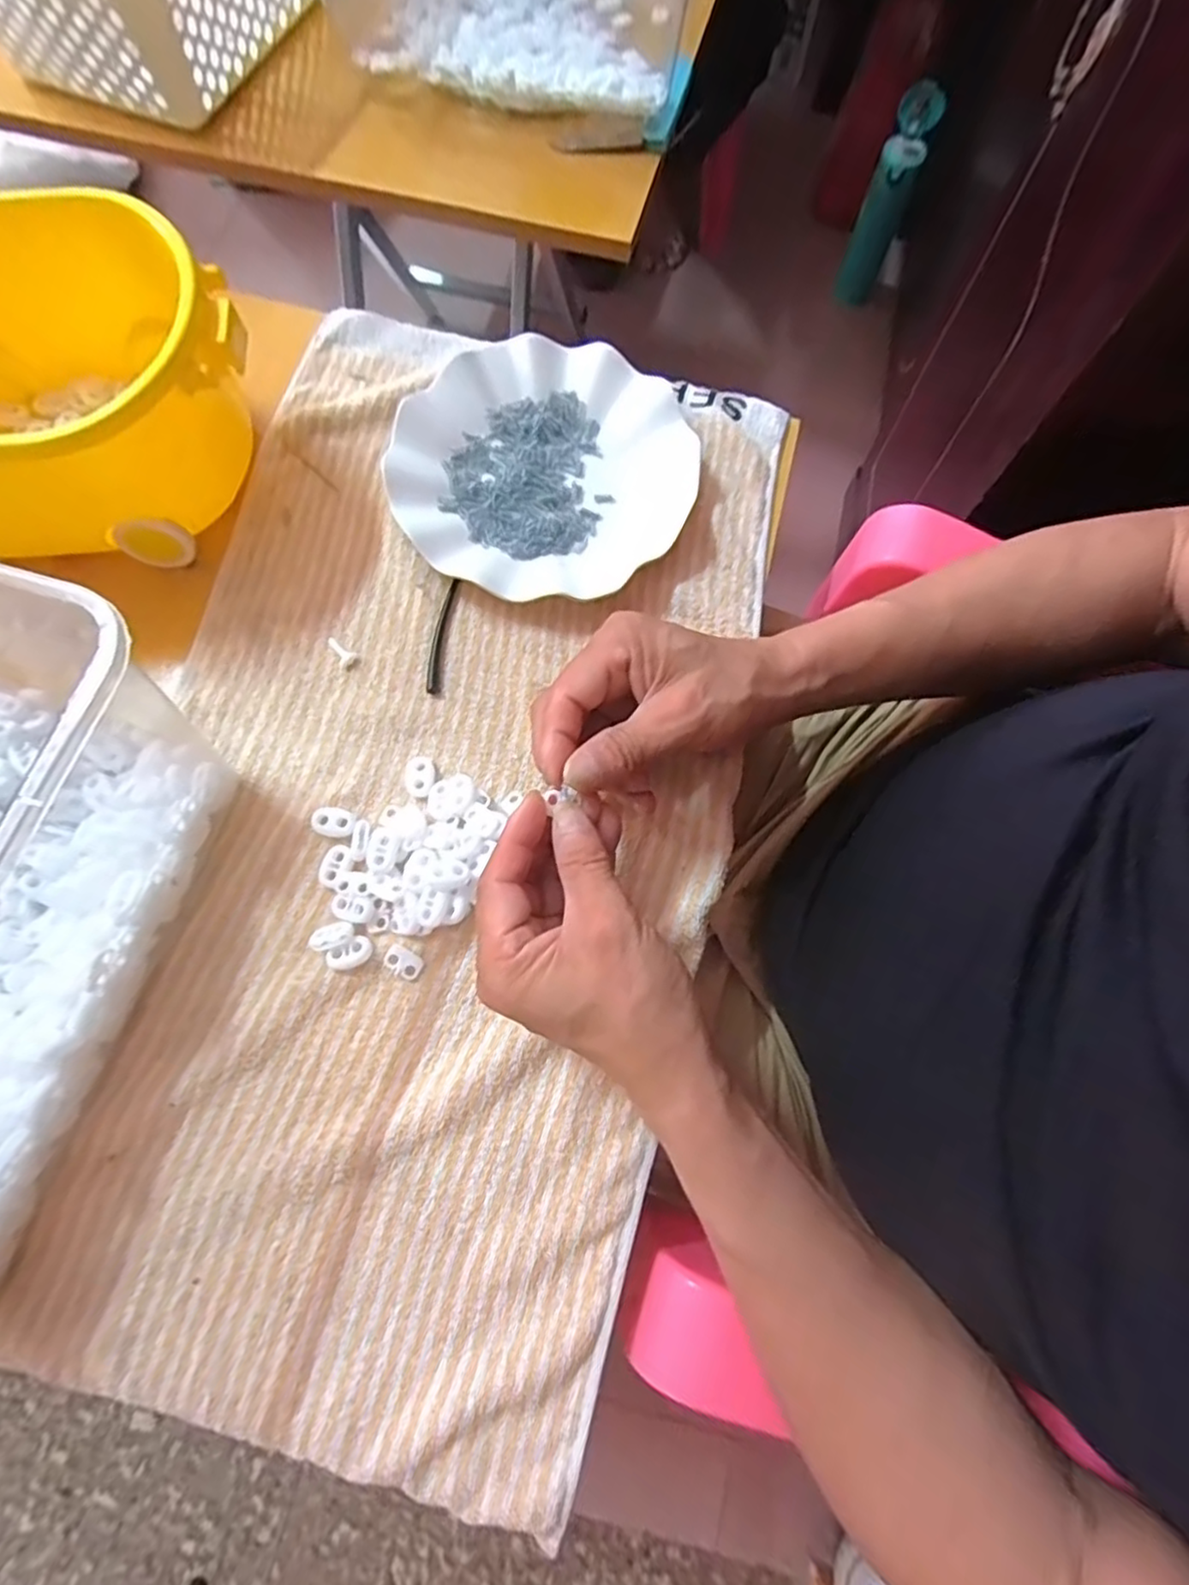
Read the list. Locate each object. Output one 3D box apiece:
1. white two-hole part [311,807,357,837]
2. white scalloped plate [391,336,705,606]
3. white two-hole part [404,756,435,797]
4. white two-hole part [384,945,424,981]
[{"bbox_3d":[-0.137,0.016,0.353,0.022,0.006,0.015,8,74,3],"label":"white two-hole part"},{"bbox_3d":[-0.031,-0.198,0.408,0.174,0.024,0.178,0,74,0],"label":"white scalloped plate"},{"bbox_3d":[-0.095,-0.009,0.362,0.015,0.006,0.022,-11,74,-3],"label":"white two-hole part"},{"bbox_3d":[-0.096,0.085,0.333,0.018,0.006,0.013,30,76,9],"label":"white two-hole part"}]

